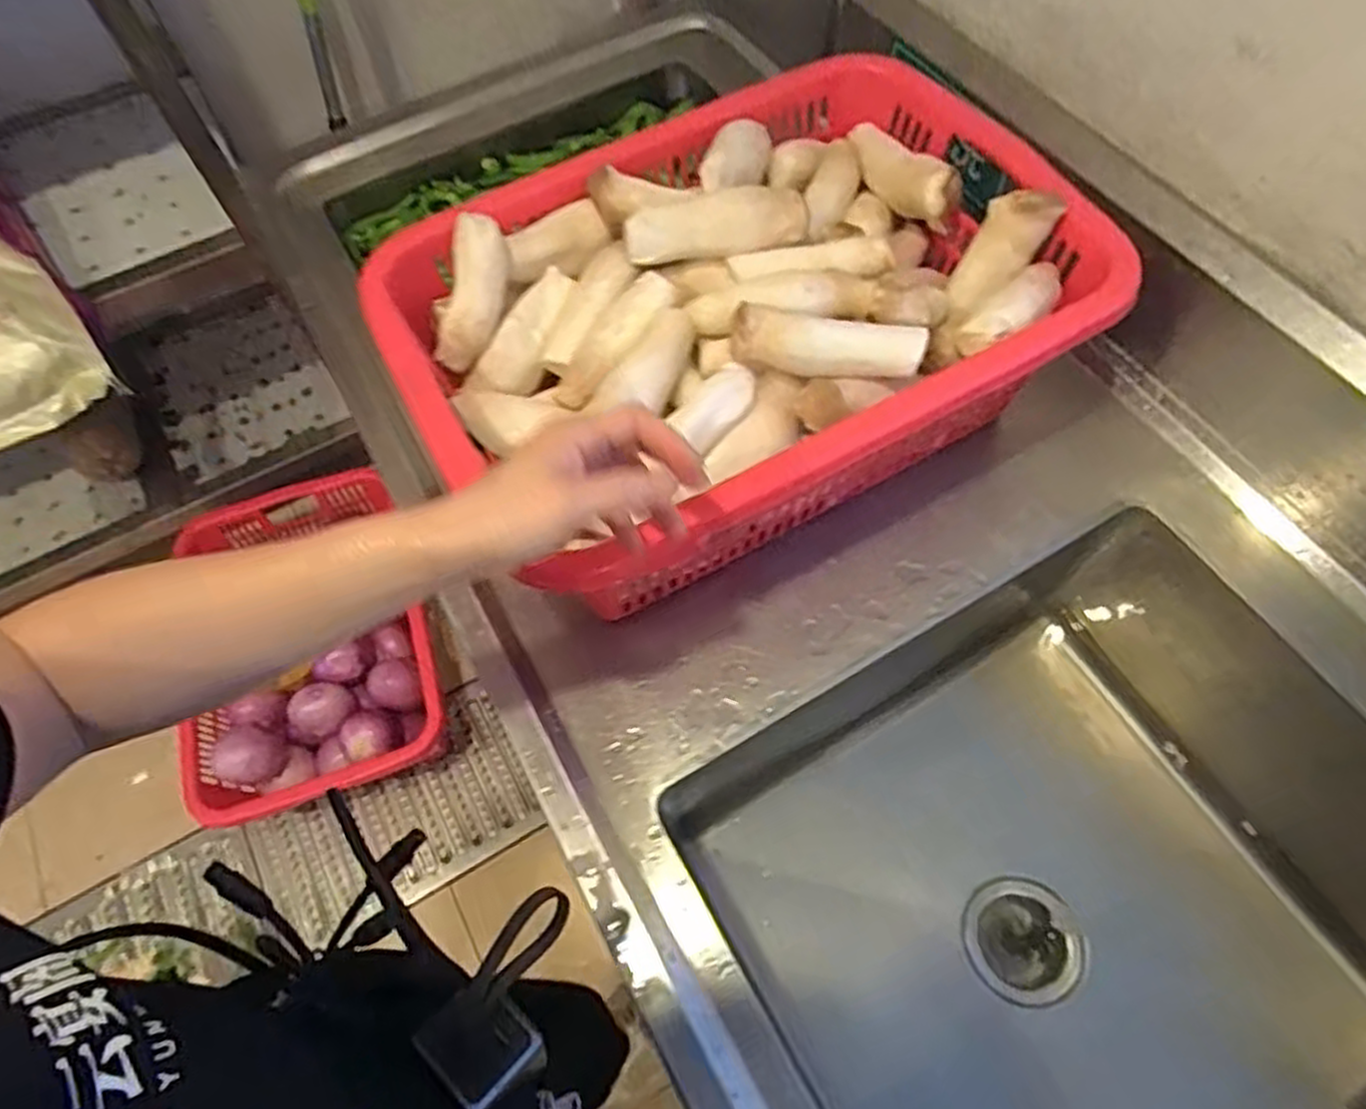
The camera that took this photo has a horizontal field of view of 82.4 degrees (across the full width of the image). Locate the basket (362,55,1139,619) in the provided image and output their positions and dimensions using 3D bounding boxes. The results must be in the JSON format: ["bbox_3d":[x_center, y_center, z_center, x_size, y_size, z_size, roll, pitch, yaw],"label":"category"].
[{"bbox_3d":[0.043,-0.184,0.664,0.510,0.193,0.365,-28,65,-11],"label":"basket"}]

